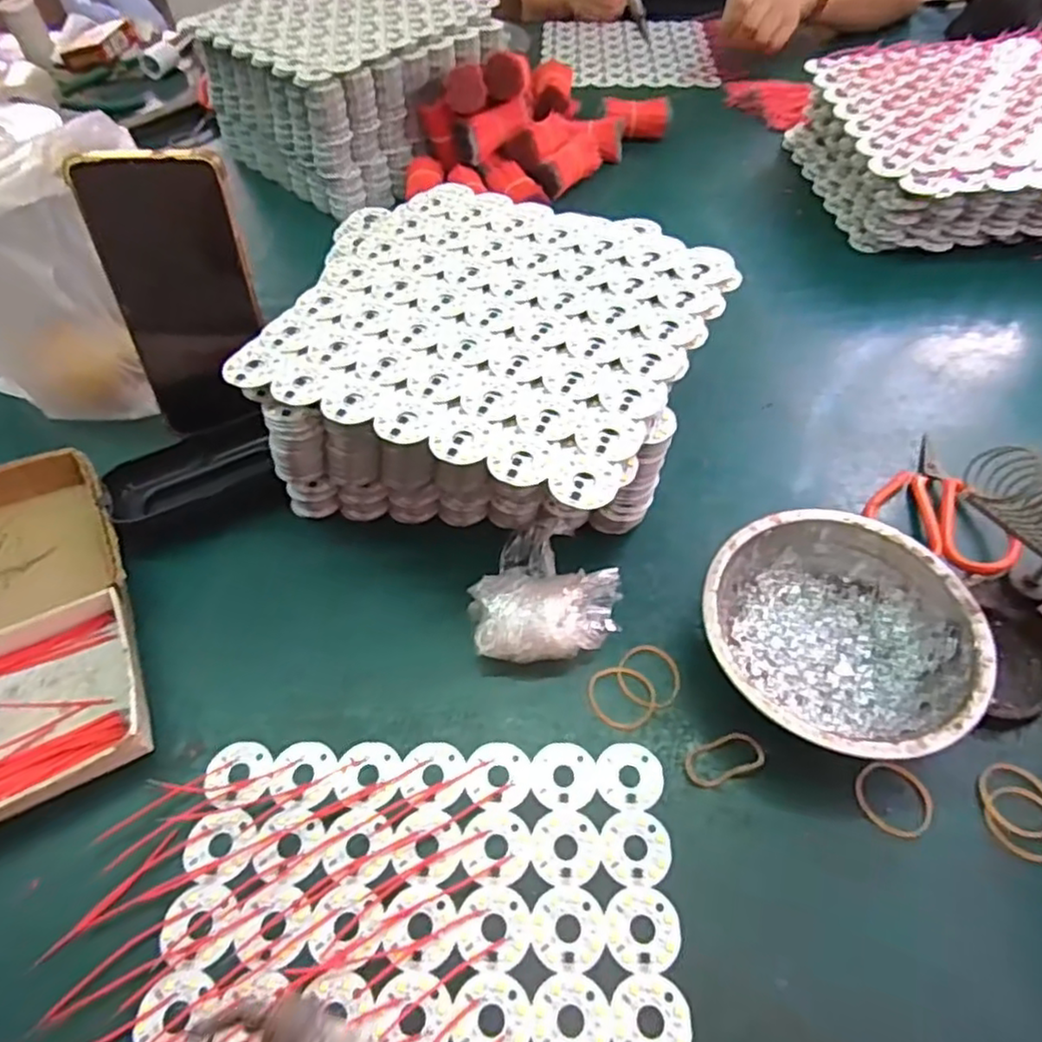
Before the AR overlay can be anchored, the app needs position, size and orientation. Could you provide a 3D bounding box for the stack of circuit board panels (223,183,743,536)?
[{"bbox_3d":[-0.006,-0.095,0.419,0.220,0.104,0.243,17,56,13],"label":"stack of circuit board panels"}]

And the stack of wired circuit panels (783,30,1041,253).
[{"bbox_3d":[0.403,-0.335,0.593,0.266,0.082,0.227,1,54,1],"label":"stack of wired circuit panels"}]

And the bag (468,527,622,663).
[{"bbox_3d":[0.014,0.038,0.359,0.075,0.034,0.080,4,54,4],"label":"bag"}]

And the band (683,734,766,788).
[{"bbox_3d":[0.096,0.113,0.317,0.037,0.004,0.020,-16,55,-10],"label":"band"}]

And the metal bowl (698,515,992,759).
[{"bbox_3d":[0.154,0.058,0.332,0.123,0.041,0.123,0,54,1],"label":"metal bowl"}]

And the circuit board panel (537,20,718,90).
[{"bbox_3d":[0.136,-0.602,0.859,0.211,0.006,0.201,0,55,1],"label":"circuit board panel"}]

